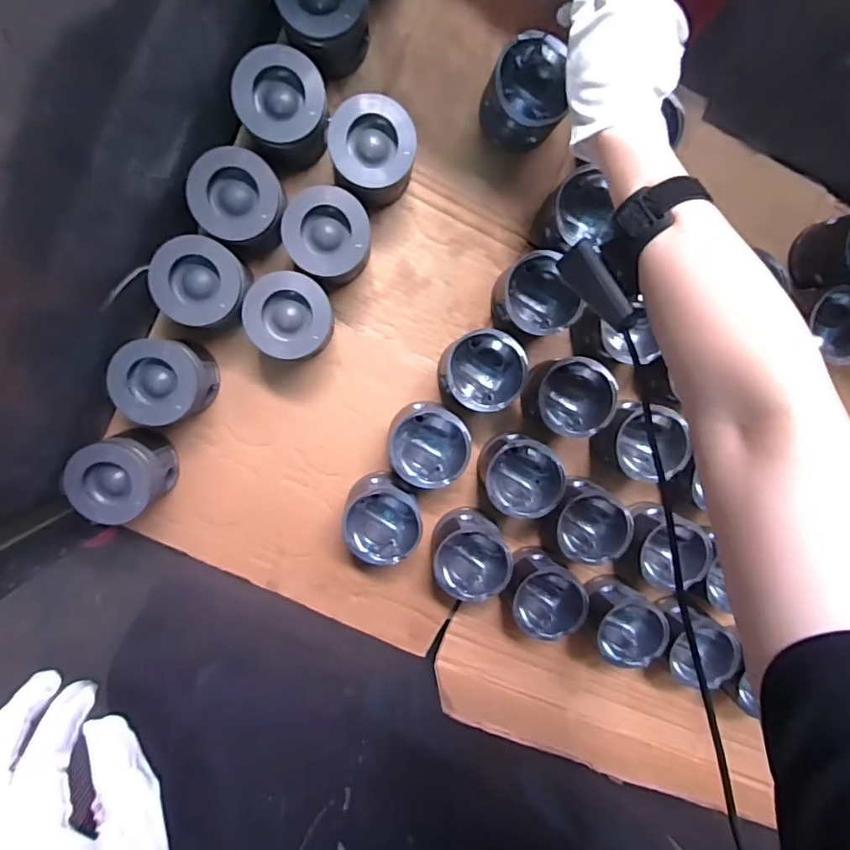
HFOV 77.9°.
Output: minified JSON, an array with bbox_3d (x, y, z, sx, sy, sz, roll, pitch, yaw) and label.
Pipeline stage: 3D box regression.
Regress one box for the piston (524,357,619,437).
[{"bbox_3d":[0.157,-0.034,0.592,0.088,0.075,0.084,24,95,-8],"label":"piston"}]

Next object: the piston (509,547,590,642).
[{"bbox_3d":[0.138,0.194,0.618,0.083,0.063,0.088,-1,98,-5],"label":"piston"}]

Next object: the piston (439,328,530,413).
[{"bbox_3d":[0.061,-0.062,0.586,0.087,0.079,0.082,-1,98,-5],"label":"piston"}]

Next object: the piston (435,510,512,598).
[{"bbox_3d":[0.050,0.147,0.606,0.084,0.070,0.088,-1,98,-5],"label":"piston"}]

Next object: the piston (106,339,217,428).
[{"bbox_3d":[-0.270,-0.047,0.557,0.089,0.076,0.083,-1,98,-5],"label":"piston"}]

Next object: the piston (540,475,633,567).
[{"bbox_3d":[0.186,0.111,0.605,0.089,0.061,0.081,-1,98,-5],"label":"piston"}]

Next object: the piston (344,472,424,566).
[{"bbox_3d":[-0.049,0.102,0.595,0.080,0.074,0.088,-1,98,-5],"label":"piston"}]

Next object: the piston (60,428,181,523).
[{"bbox_3d":[-0.324,0.053,0.568,0.090,0.071,0.083,-1,98,-5],"label":"piston"}]

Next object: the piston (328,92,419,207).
[{"bbox_3d":[-0.054,-0.278,0.538,0.082,0.072,0.082,-1,98,-5],"label":"piston"}]

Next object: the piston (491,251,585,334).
[{"bbox_3d":[0.121,-0.142,0.586,0.091,0.073,0.088,-1,98,-5],"label":"piston"}]

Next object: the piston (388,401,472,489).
[{"bbox_3d":[0.002,0.019,0.587,0.082,0.076,0.084,-1,98,-5],"label":"piston"}]

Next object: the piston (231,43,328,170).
[{"bbox_3d":[-0.135,-0.306,0.520,0.087,0.062,0.096,-24,100,-2],"label":"piston"}]

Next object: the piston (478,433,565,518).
[{"bbox_3d":[0.106,0.055,0.595,0.084,0.075,0.080,-1,98,-5],"label":"piston"}]

